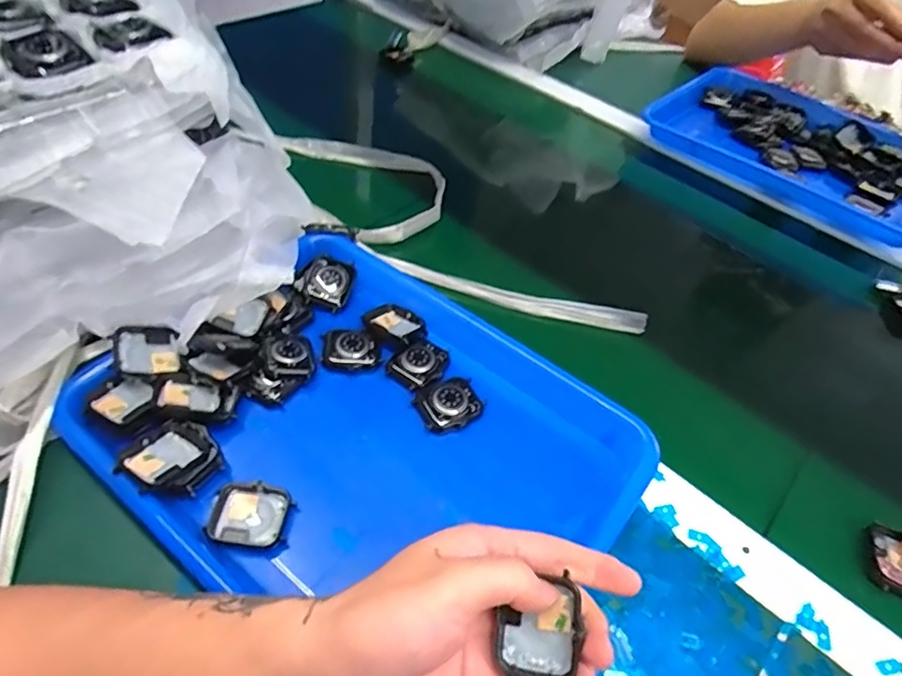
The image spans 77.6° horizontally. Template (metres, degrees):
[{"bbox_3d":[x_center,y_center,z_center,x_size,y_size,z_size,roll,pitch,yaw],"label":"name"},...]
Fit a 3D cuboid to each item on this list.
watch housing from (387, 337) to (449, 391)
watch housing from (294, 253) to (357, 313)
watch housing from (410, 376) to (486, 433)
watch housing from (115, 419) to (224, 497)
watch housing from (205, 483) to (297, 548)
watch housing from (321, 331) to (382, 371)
[{"bbox_3d":[-0.023,0.019,0.425,0.044,0.009,0.034,-35,60,-30],"label":"watch housing"},{"bbox_3d":[-0.104,-0.046,0.465,0.042,0.016,0.041,25,79,-11],"label":"watch housing"},{"bbox_3d":[-0.002,0.047,0.405,0.043,0.010,0.039,-24,56,-24],"label":"watch housing"},{"bbox_3d":[-0.172,0.073,0.344,0.043,0.018,0.049,30,53,19],"label":"watch housing"},{"bbox_3d":[-0.121,0.109,0.342,0.047,0.012,0.035,9,49,2],"label":"watch housing"},{"bbox_3d":[-0.077,0.008,0.429,0.043,0.010,0.033,-2,49,-7],"label":"watch housing"}]

